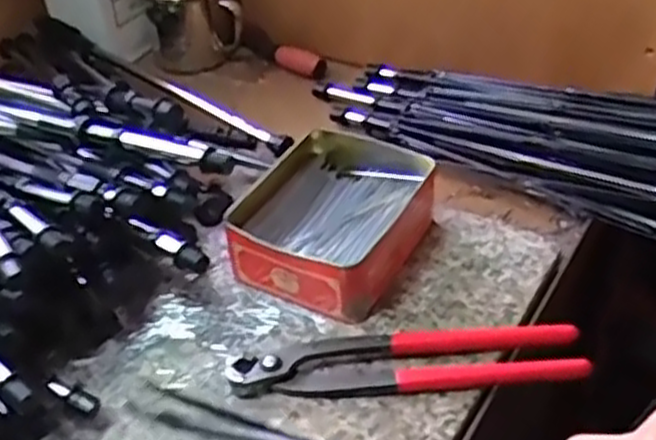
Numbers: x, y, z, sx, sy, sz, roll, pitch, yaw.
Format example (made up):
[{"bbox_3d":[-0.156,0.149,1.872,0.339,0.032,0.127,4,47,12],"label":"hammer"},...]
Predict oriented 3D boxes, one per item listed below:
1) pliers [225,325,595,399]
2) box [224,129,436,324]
[{"bbox_3d":[0.043,0.079,0.442,0.196,0.015,0.032,-4,41,1],"label":"pliers"},{"bbox_3d":[0.001,-0.003,0.515,0.111,0.048,0.126,19,47,25],"label":"box"}]

